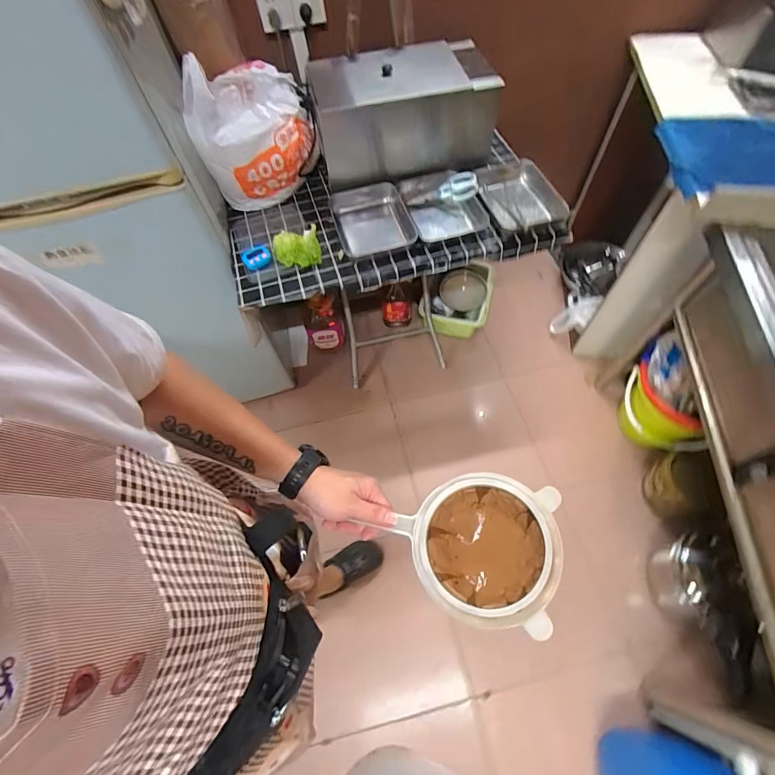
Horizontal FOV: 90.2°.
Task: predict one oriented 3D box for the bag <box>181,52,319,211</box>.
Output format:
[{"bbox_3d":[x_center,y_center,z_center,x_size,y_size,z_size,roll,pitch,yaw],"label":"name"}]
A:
[{"bbox_3d":[-0.368,-0.731,1.058,0.289,0.337,0.381,-15,62,-5],"label":"bag"}]

